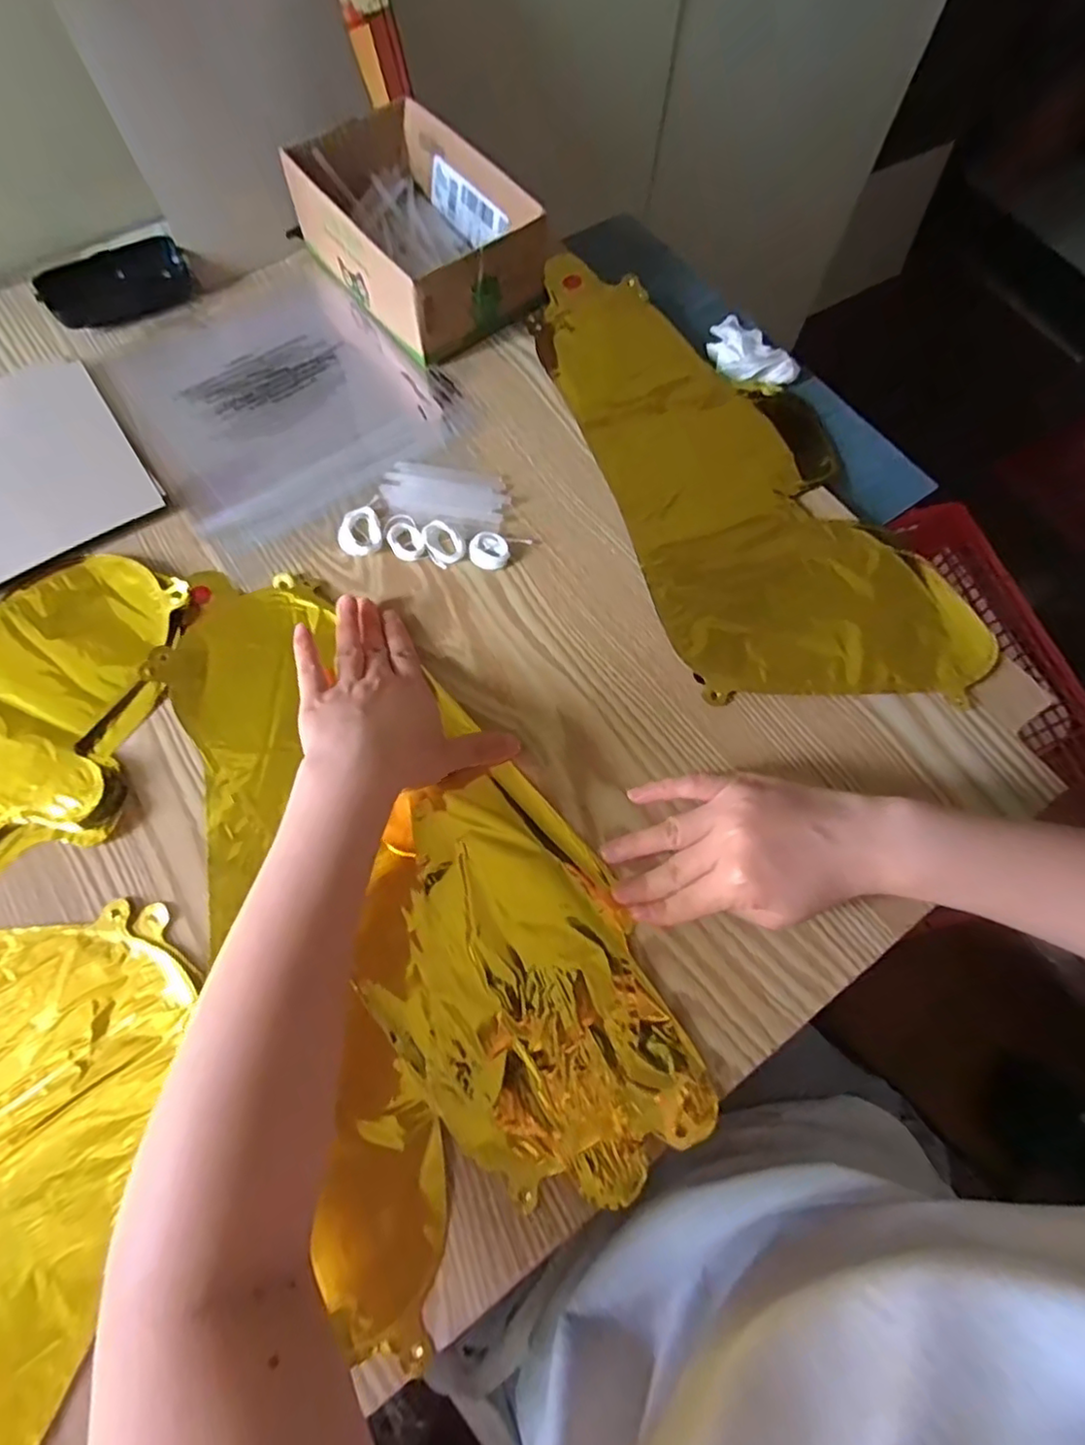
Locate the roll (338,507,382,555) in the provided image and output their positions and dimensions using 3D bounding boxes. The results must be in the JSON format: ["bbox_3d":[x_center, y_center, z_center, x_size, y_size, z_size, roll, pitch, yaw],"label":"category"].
[{"bbox_3d":[-0.128,-0.132,0.440,0.030,0.007,0.035,-13,71,-7],"label":"roll"}]

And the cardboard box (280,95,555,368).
[{"bbox_3d":[-0.099,-0.394,0.504,0.133,0.066,0.195,-35,74,-13],"label":"cardboard box"}]

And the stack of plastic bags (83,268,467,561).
[{"bbox_3d":[-0.203,-0.256,0.491,0.215,0.009,0.229,-35,74,-13],"label":"stack of plastic bags"}]

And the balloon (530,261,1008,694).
[{"bbox_3d":[0.138,-0.183,0.465,0.193,0.010,0.397,-21,71,-9],"label":"balloon"}]

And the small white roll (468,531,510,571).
[{"bbox_3d":[-0.037,-0.119,0.437,0.026,0.007,0.029,-20,71,-9],"label":"small white roll"}]

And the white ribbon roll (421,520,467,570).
[{"bbox_3d":[-0.068,-0.124,0.435,0.025,0.006,0.032,-25,89,-1],"label":"white ribbon roll"}]

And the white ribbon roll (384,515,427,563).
[{"bbox_3d":[-0.096,-0.129,0.437,0.023,0.006,0.035,-25,72,-11],"label":"white ribbon roll"}]

